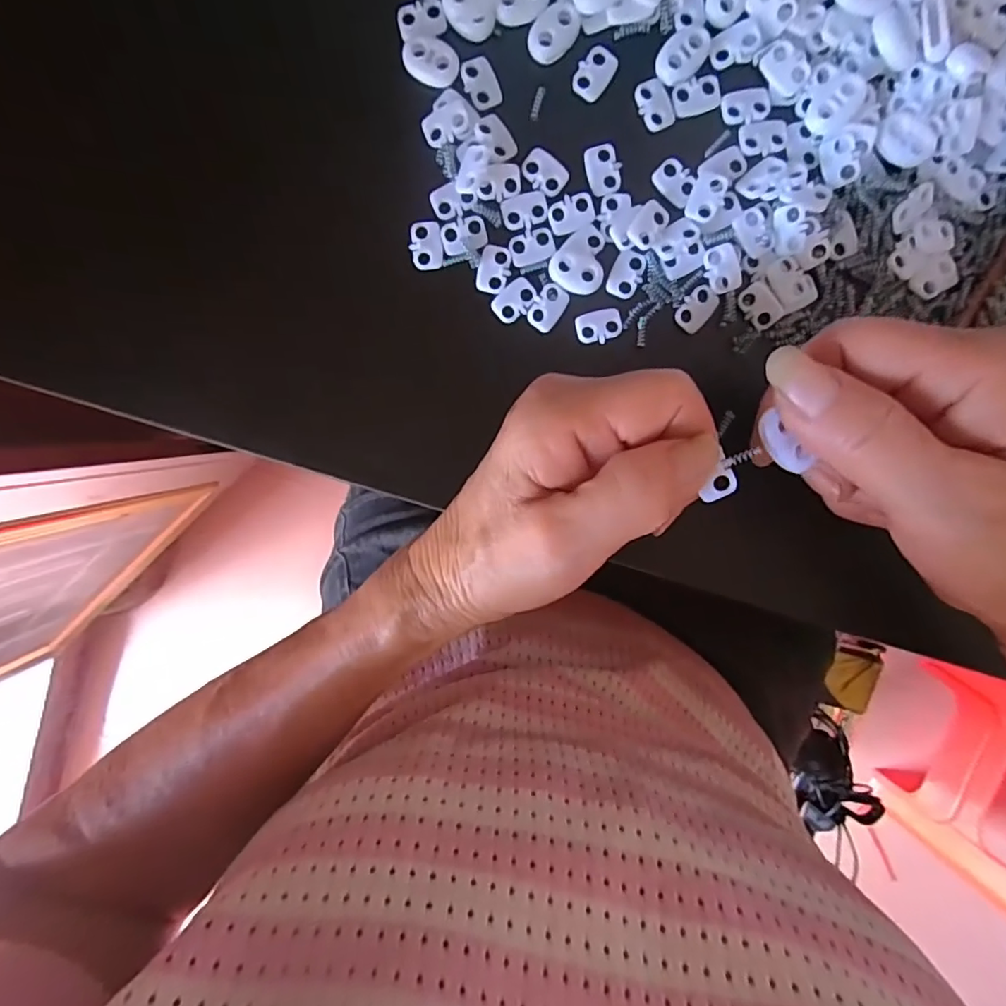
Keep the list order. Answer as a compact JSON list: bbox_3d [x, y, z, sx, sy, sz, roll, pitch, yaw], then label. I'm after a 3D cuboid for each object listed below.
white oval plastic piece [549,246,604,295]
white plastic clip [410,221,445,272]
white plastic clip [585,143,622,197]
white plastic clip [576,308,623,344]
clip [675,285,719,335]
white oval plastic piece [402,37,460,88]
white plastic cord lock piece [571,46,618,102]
[{"bbox_3d":[0.030,-0.095,0.230,0.022,0.004,0.016,17,98,-1],"label":"white oval plastic piece"},{"bbox_3d":[-0.032,-0.106,0.230,0.013,0.004,0.019,-7,98,2],"label":"white plastic clip"},{"bbox_3d":[0.041,-0.135,0.226,0.014,0.004,0.019,-18,97,3],"label":"white plastic clip"},{"bbox_3d":[0.040,-0.074,0.233,0.019,0.004,0.014,-11,98,2],"label":"white plastic clip"},{"bbox_3d":[0.081,-0.081,0.232,0.012,0.004,0.018,37,97,-4],"label":"clip"},{"bbox_3d":[-0.029,-0.175,0.221,0.022,0.004,0.015,25,98,-3],"label":"white oval plastic piece"},{"bbox_3d":[0.036,-0.171,0.222,0.013,0.004,0.019,34,97,-4],"label":"white plastic cord lock piece"}]

